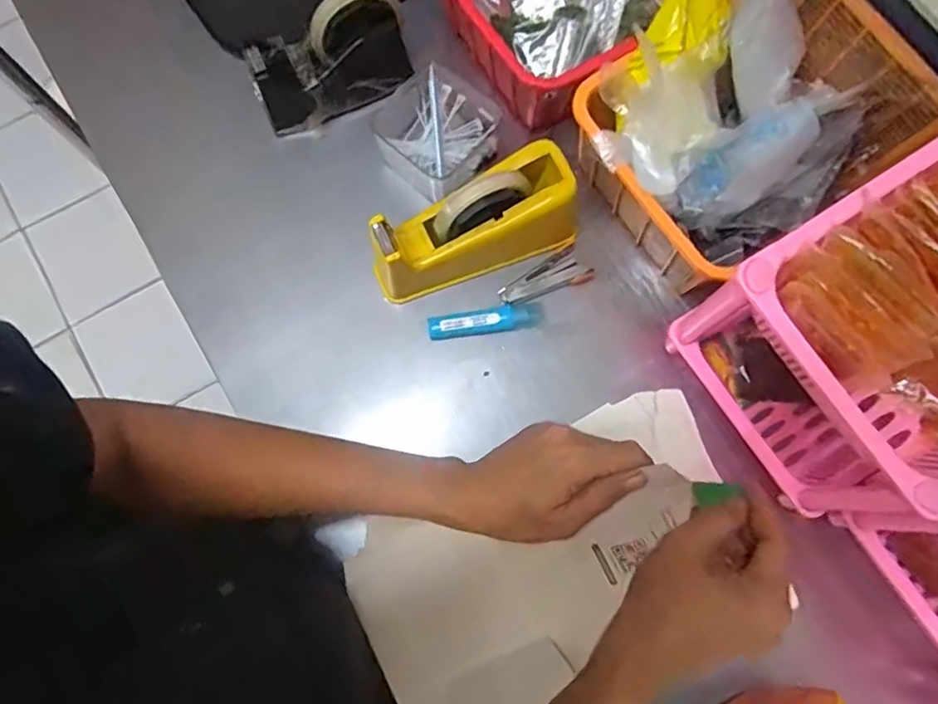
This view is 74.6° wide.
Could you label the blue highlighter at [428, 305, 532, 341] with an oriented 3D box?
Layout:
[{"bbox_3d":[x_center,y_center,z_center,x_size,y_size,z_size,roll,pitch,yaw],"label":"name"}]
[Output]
[{"bbox_3d":[0.010,-0.029,0.592,0.097,0.013,0.022,-7,76,-3],"label":"blue highlighter"}]

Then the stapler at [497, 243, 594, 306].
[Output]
[{"bbox_3d":[0.073,-0.070,0.597,0.092,0.015,0.040,-29,78,-8],"label":"stapler"}]

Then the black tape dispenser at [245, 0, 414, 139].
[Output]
[{"bbox_3d":[-0.139,-0.286,0.611,0.161,0.108,0.054,-18,77,-6],"label":"black tape dispenser"}]

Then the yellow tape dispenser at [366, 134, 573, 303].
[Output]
[{"bbox_3d":[0.003,-0.116,0.571,0.196,0.109,0.073,-25,78,-7],"label":"yellow tape dispenser"}]

